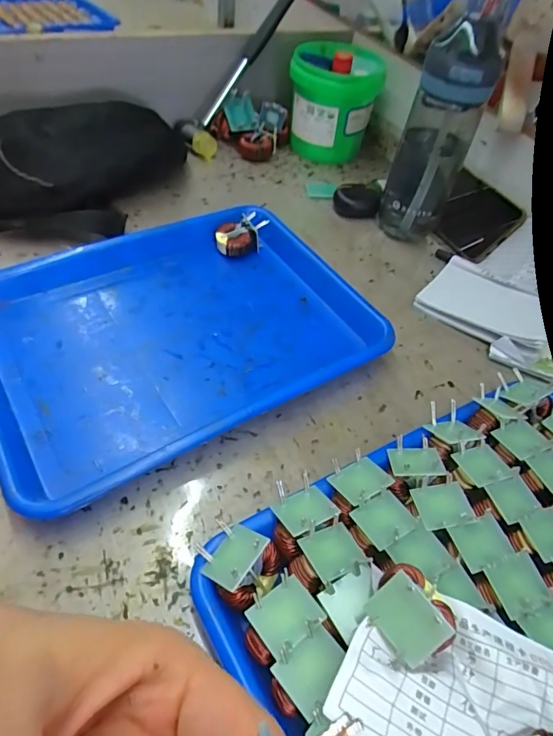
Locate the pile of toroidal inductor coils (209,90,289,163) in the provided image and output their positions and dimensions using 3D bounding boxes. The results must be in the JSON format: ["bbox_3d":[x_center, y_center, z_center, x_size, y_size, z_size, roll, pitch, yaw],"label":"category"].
[{"bbox_3d":[-0.038,-0.341,0.652,0.095,0.060,0.082,24,53,13],"label":"pile of toroidal inductor coils"}]

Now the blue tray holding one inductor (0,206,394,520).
[{"bbox_3d":[-0.095,-0.037,0.422,0.328,0.034,0.253,-25,58,-24],"label":"blue tray holding one inductor"}]

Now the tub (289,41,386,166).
[{"bbox_3d":[0.077,-0.371,0.648,0.118,0.126,0.111,6,51,-1],"label":"tub"}]

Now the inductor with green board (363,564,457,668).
[{"bbox_3d":[0.070,0.127,0.242,0.030,0.036,0.041,-47,62,10],"label":"inductor with green board"}]

